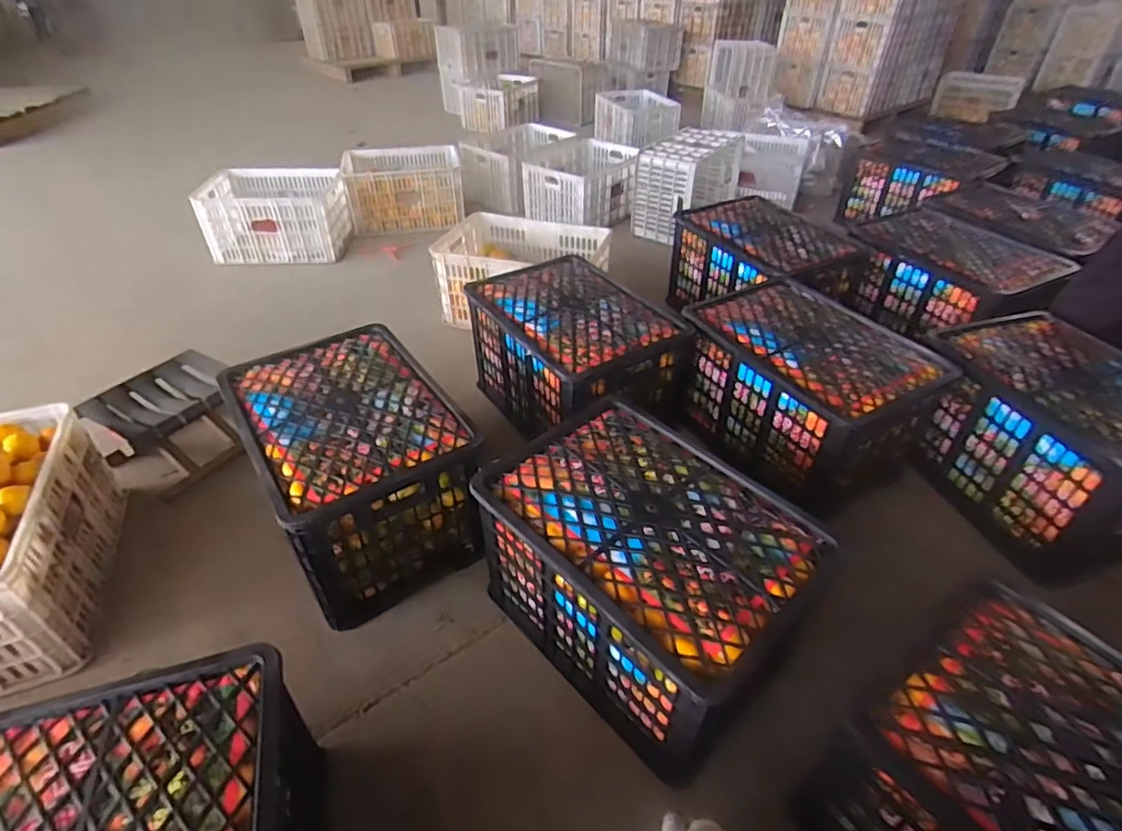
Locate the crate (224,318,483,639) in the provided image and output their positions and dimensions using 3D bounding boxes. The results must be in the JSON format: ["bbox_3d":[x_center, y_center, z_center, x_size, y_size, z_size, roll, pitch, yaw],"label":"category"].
[{"bbox_3d":[-0.411,0.100,1.219,0.351,0.321,0.504,-23,45,-26],"label":"crate"}]

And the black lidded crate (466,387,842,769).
[{"bbox_3d":[0.142,0.271,1.015,0.354,0.315,0.518,-31,48,-33],"label":"black lidded crate"}]

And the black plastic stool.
[{"bbox_3d":[-0.911,0.017,1.415,0.229,0.205,0.291,24,45,26],"label":"black plastic stool"}]

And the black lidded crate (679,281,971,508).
[{"bbox_3d":[0.564,-0.070,1.405,0.385,0.280,0.500,-23,45,-26],"label":"black lidded crate"}]

